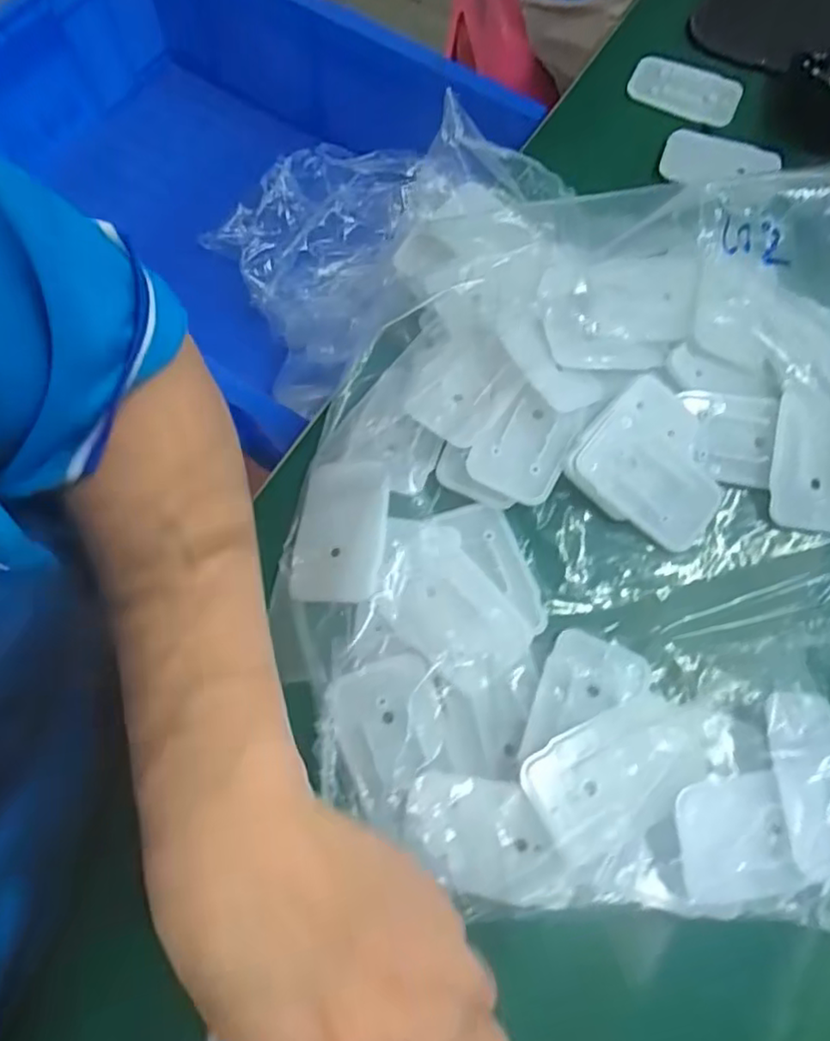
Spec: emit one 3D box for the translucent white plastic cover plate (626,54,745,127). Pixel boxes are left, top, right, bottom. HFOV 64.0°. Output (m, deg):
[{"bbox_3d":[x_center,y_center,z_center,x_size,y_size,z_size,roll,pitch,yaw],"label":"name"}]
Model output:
[{"bbox_3d":[0.176,-0.281,0.433,0.069,0.005,0.039,21,82,2],"label":"translucent white plastic cover plate"}]

